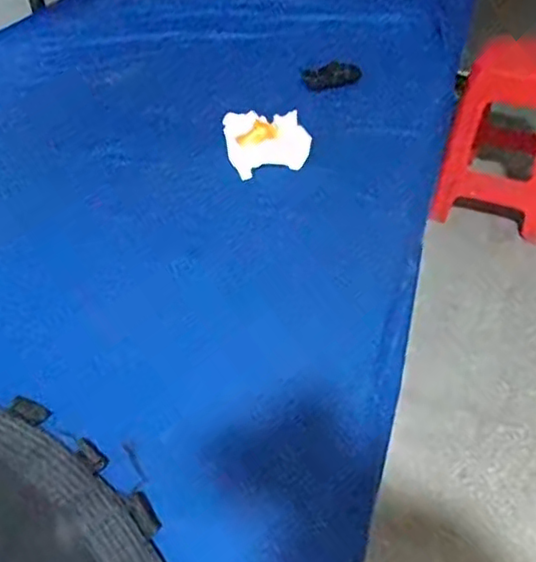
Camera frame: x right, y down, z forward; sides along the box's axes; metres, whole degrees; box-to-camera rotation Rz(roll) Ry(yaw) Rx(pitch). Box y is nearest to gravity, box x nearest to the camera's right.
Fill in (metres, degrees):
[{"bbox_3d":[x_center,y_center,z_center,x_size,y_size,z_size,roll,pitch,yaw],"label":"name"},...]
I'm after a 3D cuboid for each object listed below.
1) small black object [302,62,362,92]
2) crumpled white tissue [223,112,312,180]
[{"bbox_3d":[0.109,-0.362,1.114,0.101,0.039,0.031,11,41,13],"label":"small black object"},{"bbox_3d":[0.000,-0.213,0.947,0.128,0.059,0.107,-5,40,-5],"label":"crumpled white tissue"}]

